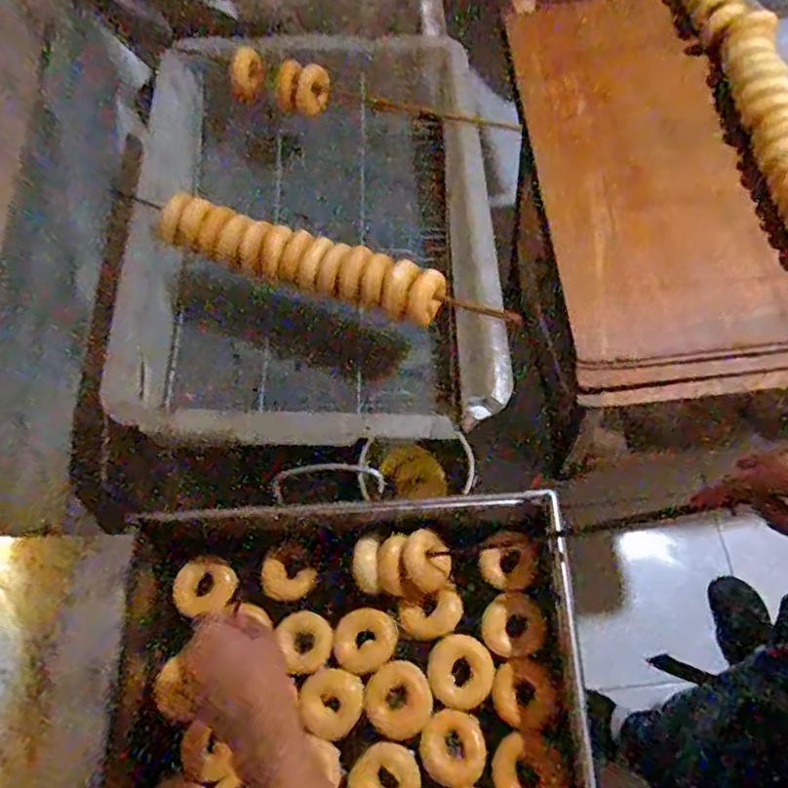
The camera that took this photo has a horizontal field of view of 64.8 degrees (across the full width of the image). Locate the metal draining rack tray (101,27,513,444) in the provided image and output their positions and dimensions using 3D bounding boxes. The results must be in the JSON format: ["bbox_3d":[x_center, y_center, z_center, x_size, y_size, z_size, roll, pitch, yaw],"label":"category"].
[{"bbox_3d":[-0.109,-0.203,0.854,0.490,0.134,0.577,-3,67,8],"label":"metal draining rack tray"}]

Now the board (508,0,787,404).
[{"bbox_3d":[0.390,-0.337,0.896,0.351,0.042,0.685,-7,66,6],"label":"board"}]

